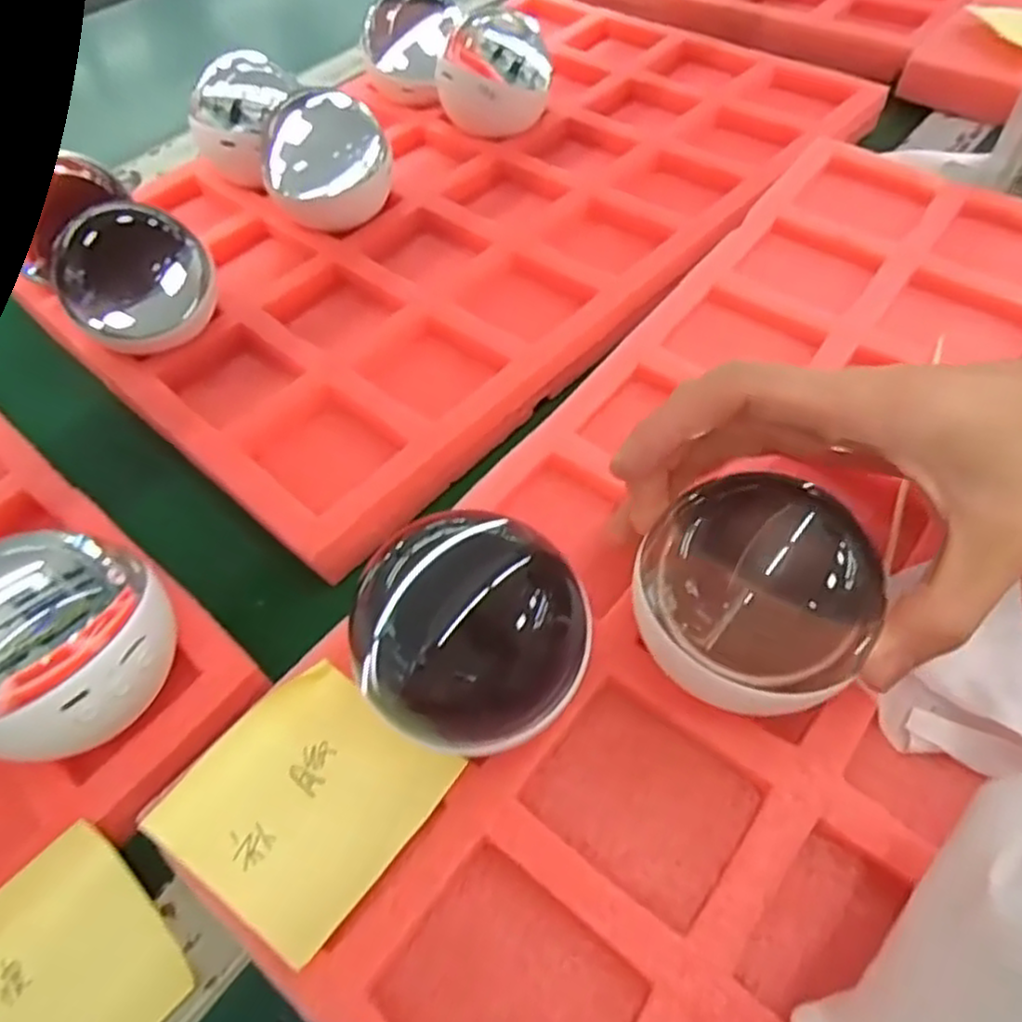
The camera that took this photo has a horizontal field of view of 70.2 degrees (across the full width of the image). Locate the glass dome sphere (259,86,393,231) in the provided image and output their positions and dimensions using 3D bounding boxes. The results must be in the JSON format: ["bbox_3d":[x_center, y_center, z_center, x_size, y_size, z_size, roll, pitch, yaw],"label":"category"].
[{"bbox_3d":[-0.109,-0.207,0.433,0.077,0.074,0.075,-16,55,-7],"label":"glass dome sphere"}]

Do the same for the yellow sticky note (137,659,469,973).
[{"bbox_3d":[-0.067,0.093,0.238,0.071,0.004,0.073,31,59,15],"label":"yellow sticky note"}]

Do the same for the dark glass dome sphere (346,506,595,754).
[{"bbox_3d":[-0.007,0.044,0.235,0.076,0.060,0.058,-38,60,-21],"label":"dark glass dome sphere"}]

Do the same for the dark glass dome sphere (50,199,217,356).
[{"bbox_3d":[-0.199,-0.123,0.384,0.070,0.057,0.066,-2,54,3],"label":"dark glass dome sphere"}]

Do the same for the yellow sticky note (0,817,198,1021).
[{"bbox_3d":[-0.147,0.149,0.224,0.074,0.013,0.065,-40,61,-22],"label":"yellow sticky note"}]

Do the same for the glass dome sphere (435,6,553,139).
[{"bbox_3d":[-0.012,-0.293,0.482,0.072,0.065,0.073,-4,54,2],"label":"glass dome sphere"}]

